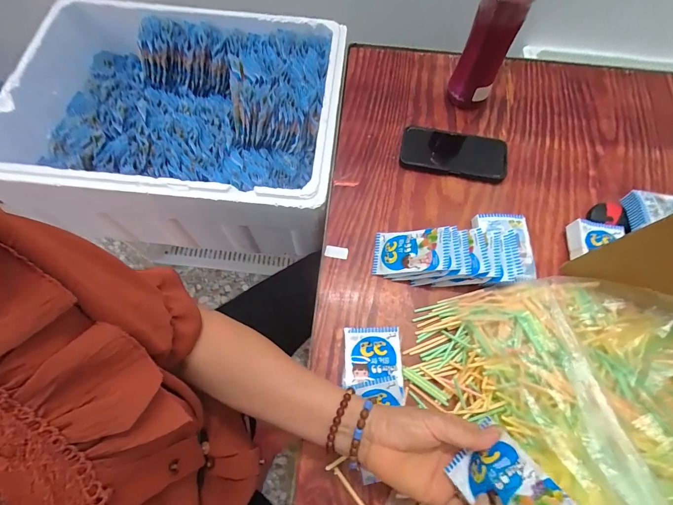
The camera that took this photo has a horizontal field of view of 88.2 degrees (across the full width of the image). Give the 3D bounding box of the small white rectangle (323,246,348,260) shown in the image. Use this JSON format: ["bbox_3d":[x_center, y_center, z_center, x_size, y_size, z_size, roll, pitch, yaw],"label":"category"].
[{"bbox_3d":[0.000,-0.001,0.504,0.034,0.004,0.017,11,67,4],"label":"small white rectangle"}]

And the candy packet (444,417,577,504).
[{"bbox_3d":[0.135,0.188,0.275,0.021,0.101,0.061,32,91,-15],"label":"candy packet"}]

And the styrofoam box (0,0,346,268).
[{"bbox_3d":[-0.308,-0.252,0.683,0.610,0.209,0.417,5,67,1],"label":"styrofoam box"}]

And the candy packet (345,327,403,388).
[{"bbox_3d":[0.046,0.132,0.439,0.069,0.019,0.071,0,67,-1],"label":"candy packet"}]

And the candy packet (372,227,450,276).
[{"bbox_3d":[0.102,-0.002,0.480,0.103,0.011,0.064,-5,65,27],"label":"candy packet"}]

